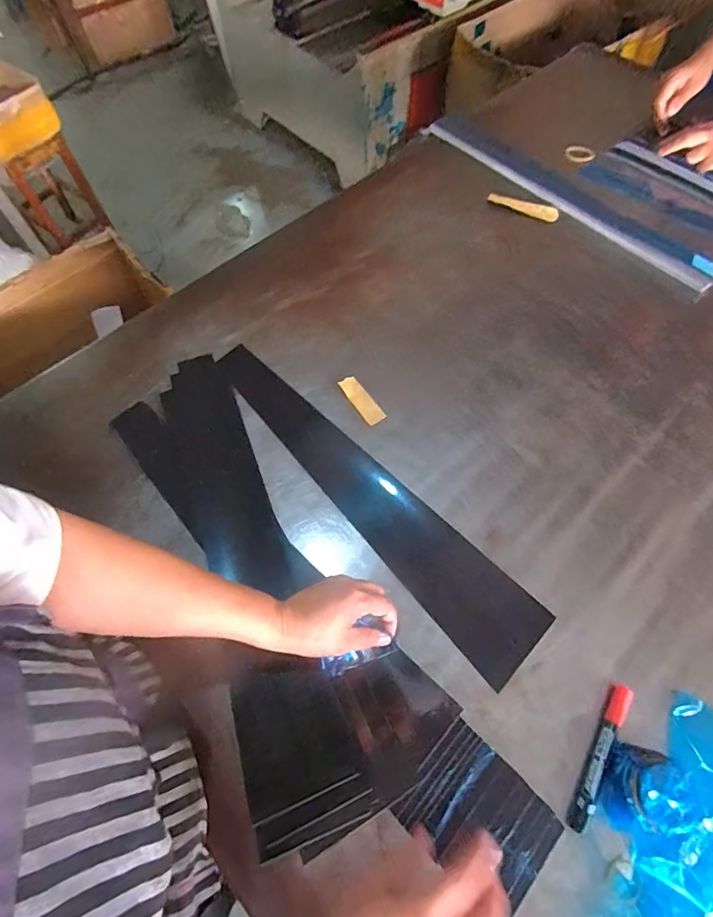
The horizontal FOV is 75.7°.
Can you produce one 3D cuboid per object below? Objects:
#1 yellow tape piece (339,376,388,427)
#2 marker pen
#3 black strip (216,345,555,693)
[{"bbox_3d":[0.007,-0.082,0.633,0.028,0.009,0.082,-29,67,-13],"label":"yellow tape piece"},{"bbox_3d":[0.237,0.287,0.443,0.017,0.017,0.136,30,68,15],"label":"marker pen"},{"bbox_3d":[-0.002,0.032,0.576,0.097,0.009,0.532,-41,70,-18],"label":"black strip"}]

